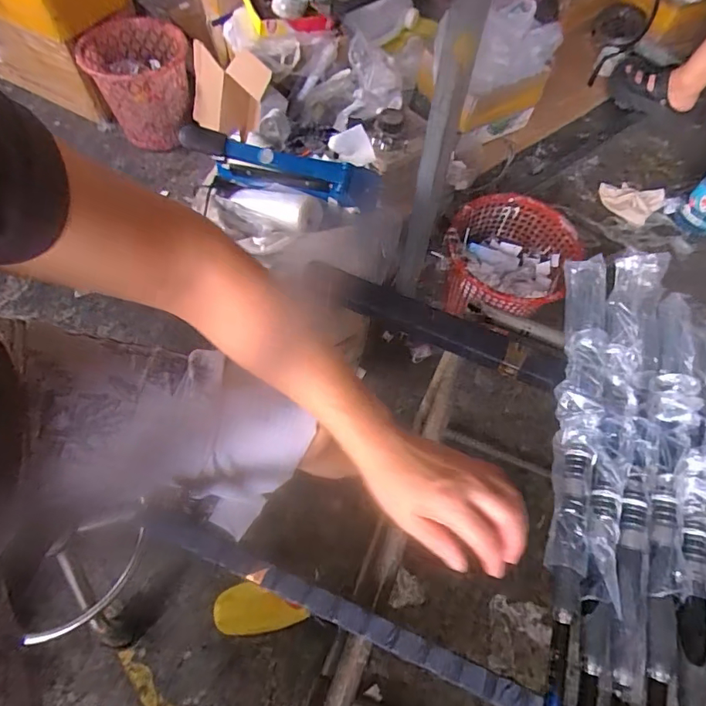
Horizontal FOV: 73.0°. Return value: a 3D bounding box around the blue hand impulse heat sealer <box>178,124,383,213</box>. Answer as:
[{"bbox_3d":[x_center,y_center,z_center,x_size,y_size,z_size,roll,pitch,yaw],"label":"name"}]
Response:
[{"bbox_3d":[-0.117,-0.311,0.815,0.328,0.108,0.071,11,62,4],"label":"blue hand impulse heat sealer"}]

